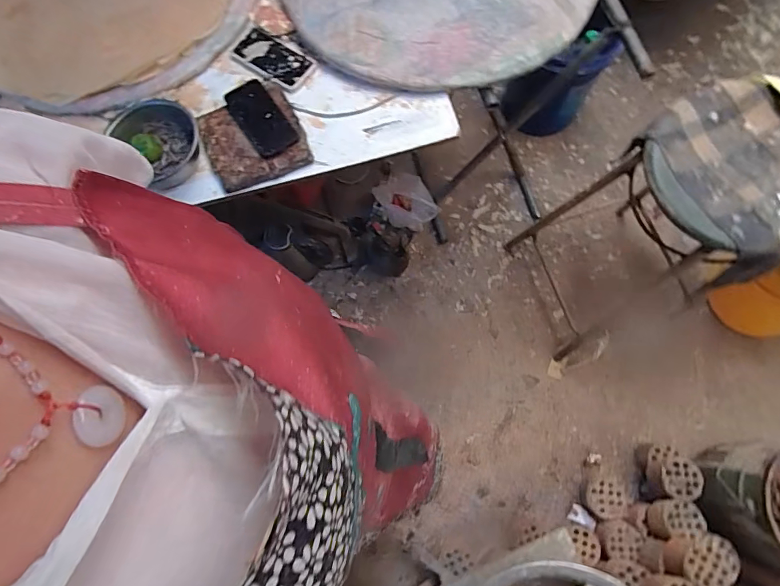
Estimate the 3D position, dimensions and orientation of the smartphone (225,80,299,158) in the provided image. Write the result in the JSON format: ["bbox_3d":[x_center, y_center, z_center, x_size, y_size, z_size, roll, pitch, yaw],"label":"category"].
[{"bbox_3d":[-0.239,-0.322,0.829,0.076,0.012,0.172,-32,72,-8],"label":"smartphone"}]

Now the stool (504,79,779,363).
[{"bbox_3d":[0.636,-0.139,1.110,0.382,0.680,0.383,-15,70,-3],"label":"stool"}]

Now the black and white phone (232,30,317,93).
[{"bbox_3d":[-0.230,-0.458,0.879,0.168,0.015,0.078,34,75,14],"label":"black and white phone"}]

